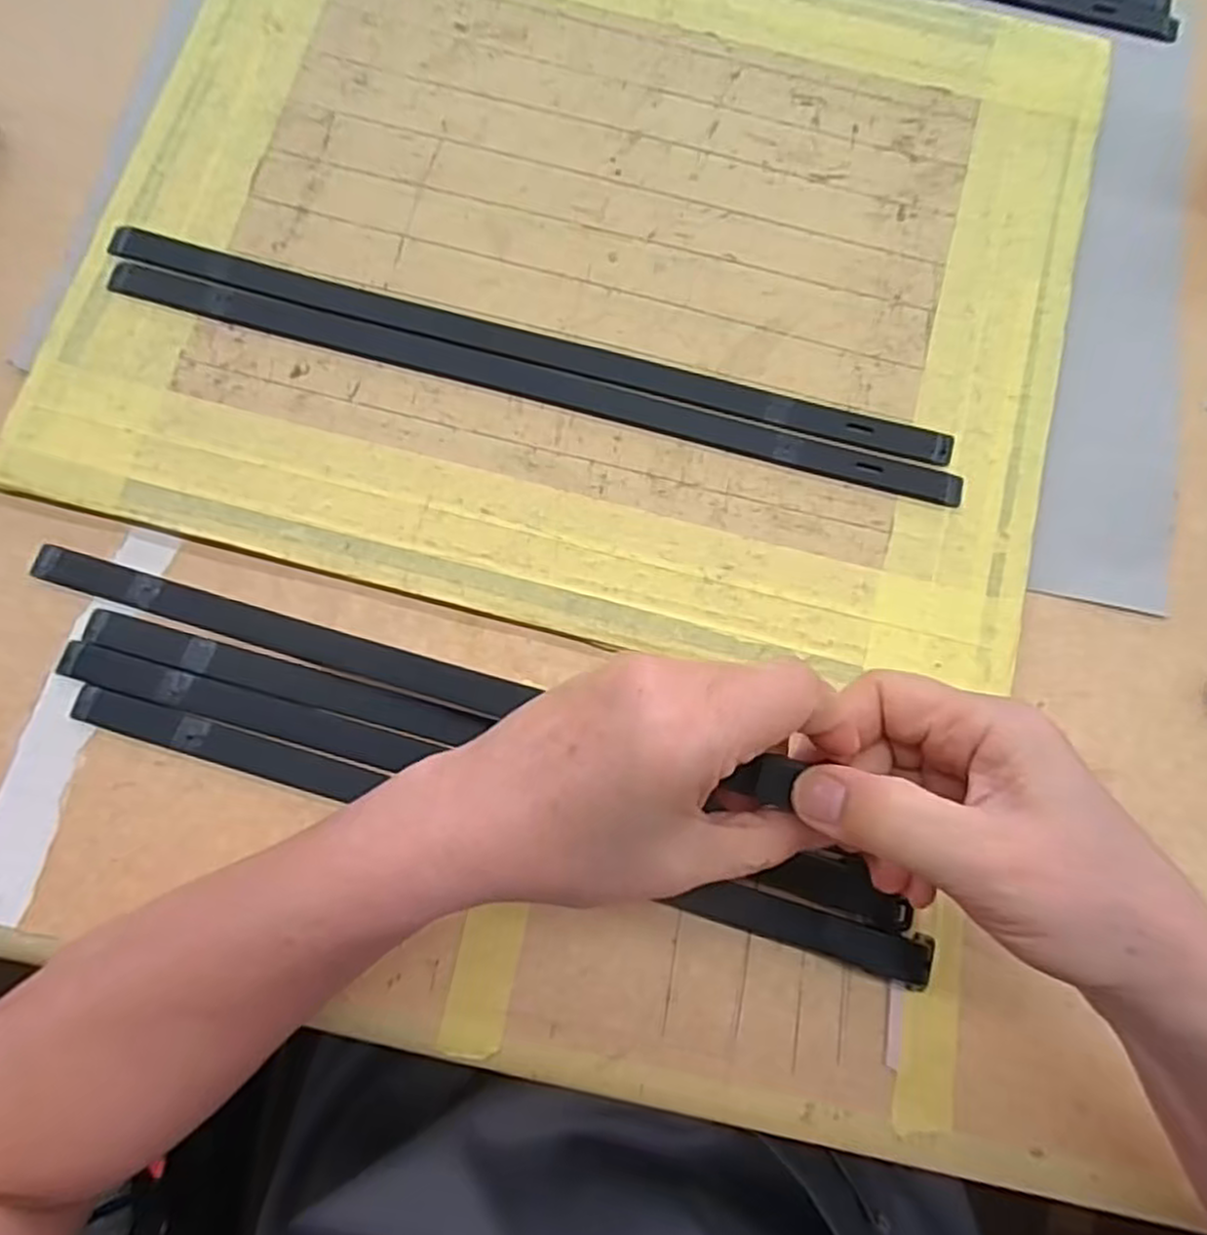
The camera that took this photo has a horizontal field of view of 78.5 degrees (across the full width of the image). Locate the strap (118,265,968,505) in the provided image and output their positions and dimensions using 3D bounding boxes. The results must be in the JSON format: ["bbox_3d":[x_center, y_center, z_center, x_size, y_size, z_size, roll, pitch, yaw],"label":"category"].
[{"bbox_3d":[-0.040,-0.115,0.356,0.413,0.004,0.019,15,76,4],"label":"strap"}]

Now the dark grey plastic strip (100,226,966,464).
[{"bbox_3d":[-0.042,-0.133,0.361,0.412,0.004,0.020,16,73,4],"label":"dark grey plastic strip"}]

